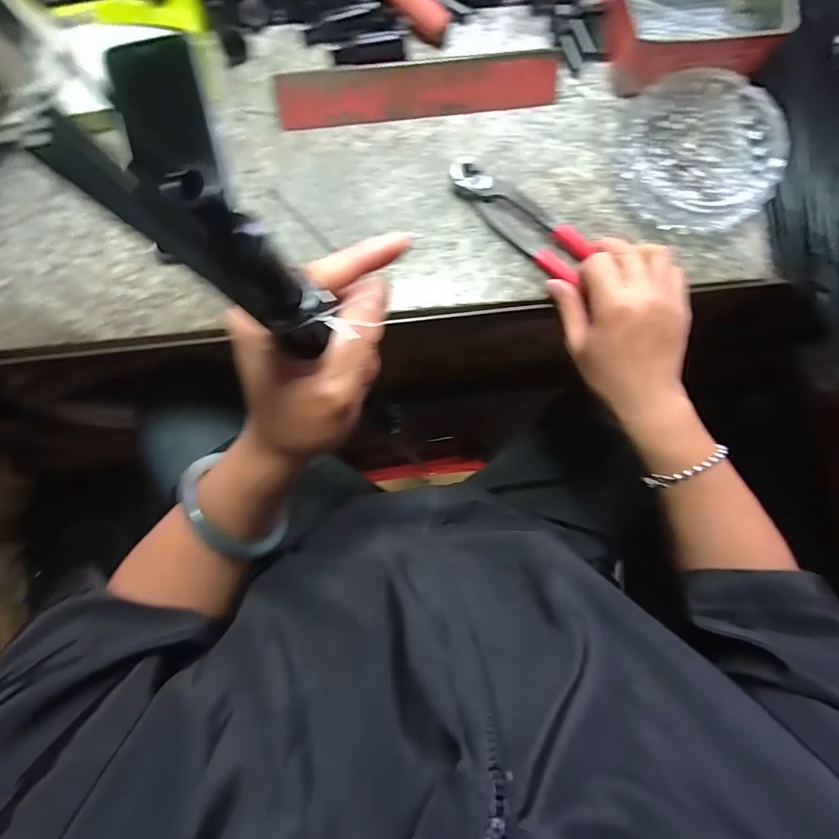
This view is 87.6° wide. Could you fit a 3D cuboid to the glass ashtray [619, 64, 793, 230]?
[{"bbox_3d":[0.220,-0.213,0.347,0.117,0.025,0.123,8,86,-1],"label":"glass ashtray"}]

